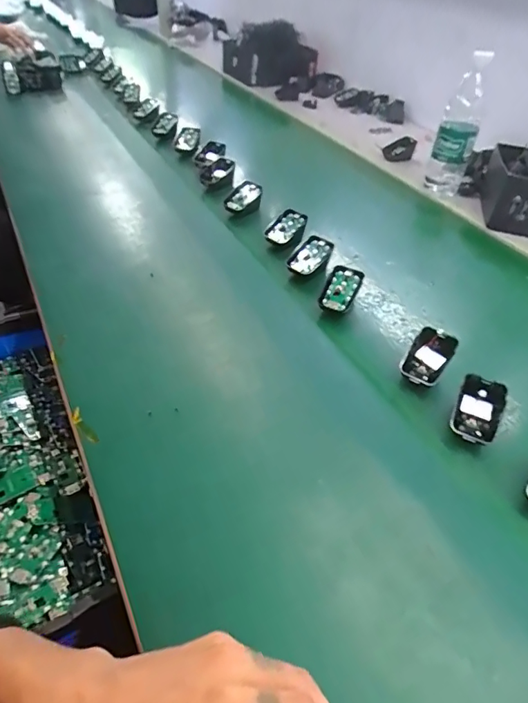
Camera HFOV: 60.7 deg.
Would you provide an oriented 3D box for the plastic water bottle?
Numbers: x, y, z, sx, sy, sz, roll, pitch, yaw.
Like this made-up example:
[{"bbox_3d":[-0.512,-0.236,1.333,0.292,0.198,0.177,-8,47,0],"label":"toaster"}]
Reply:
[{"bbox_3d":[0.343,-0.392,0.800,0.065,0.229,0.072,15,45,13],"label":"plastic water bottle"}]

